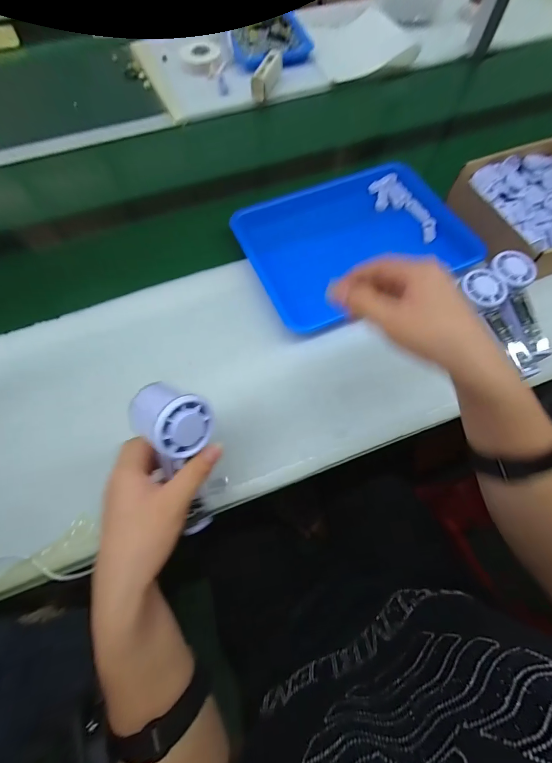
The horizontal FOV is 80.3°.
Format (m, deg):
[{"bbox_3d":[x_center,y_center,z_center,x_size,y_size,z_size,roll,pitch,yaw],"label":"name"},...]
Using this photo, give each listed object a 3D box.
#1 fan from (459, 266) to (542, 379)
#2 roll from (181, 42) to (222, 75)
[{"bbox_3d":[0.296,-0.080,0.428,0.056,0.028,0.150,-21,81,-8],"label":"fan"},{"bbox_3d":[-0.167,-0.720,0.727,0.086,0.023,0.099,-13,67,-5],"label":"roll"}]

